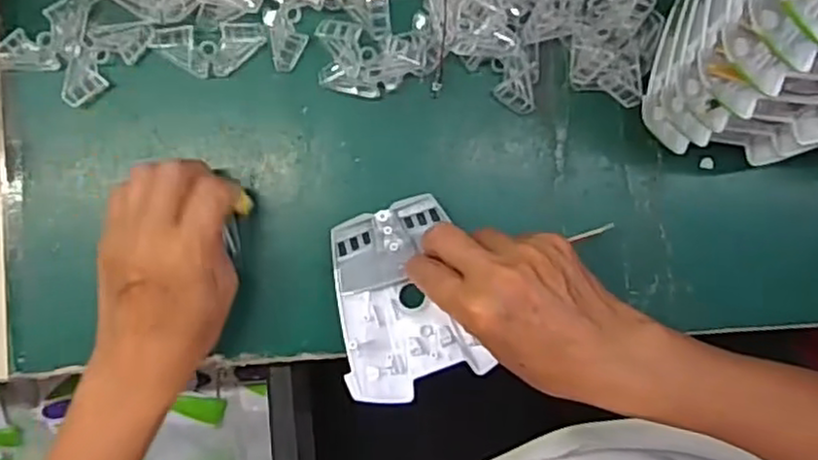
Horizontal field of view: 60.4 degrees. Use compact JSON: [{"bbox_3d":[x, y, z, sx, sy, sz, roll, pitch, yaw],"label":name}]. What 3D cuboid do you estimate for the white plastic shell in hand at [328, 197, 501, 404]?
[{"bbox_3d":[-0.005,0.043,0.419,0.080,0.024,0.109,-18,93,0],"label":"white plastic shell in hand"}]

